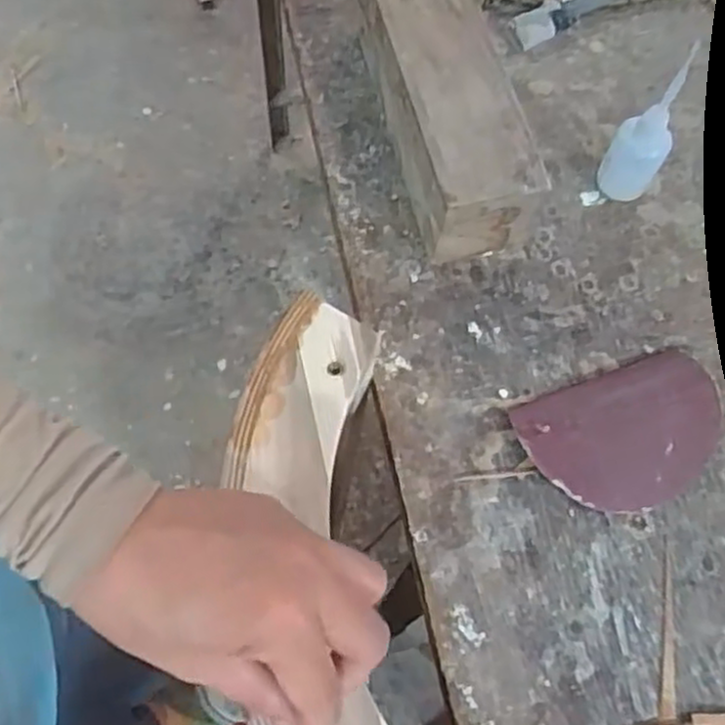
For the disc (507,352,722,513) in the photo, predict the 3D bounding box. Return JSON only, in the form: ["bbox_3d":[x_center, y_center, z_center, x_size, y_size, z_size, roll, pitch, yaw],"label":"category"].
[{"bbox_3d":[0.153,0.040,0.423,0.118,0.013,0.078,-19,69,-11],"label":"disc"}]

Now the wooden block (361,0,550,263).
[{"bbox_3d":[0.051,-0.171,0.481,0.068,0.064,0.203,-12,68,-8],"label":"wooden block"}]

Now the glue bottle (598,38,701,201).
[{"bbox_3d":[0.175,-0.141,0.455,0.032,0.100,0.027,27,68,9],"label":"glue bottle"}]

